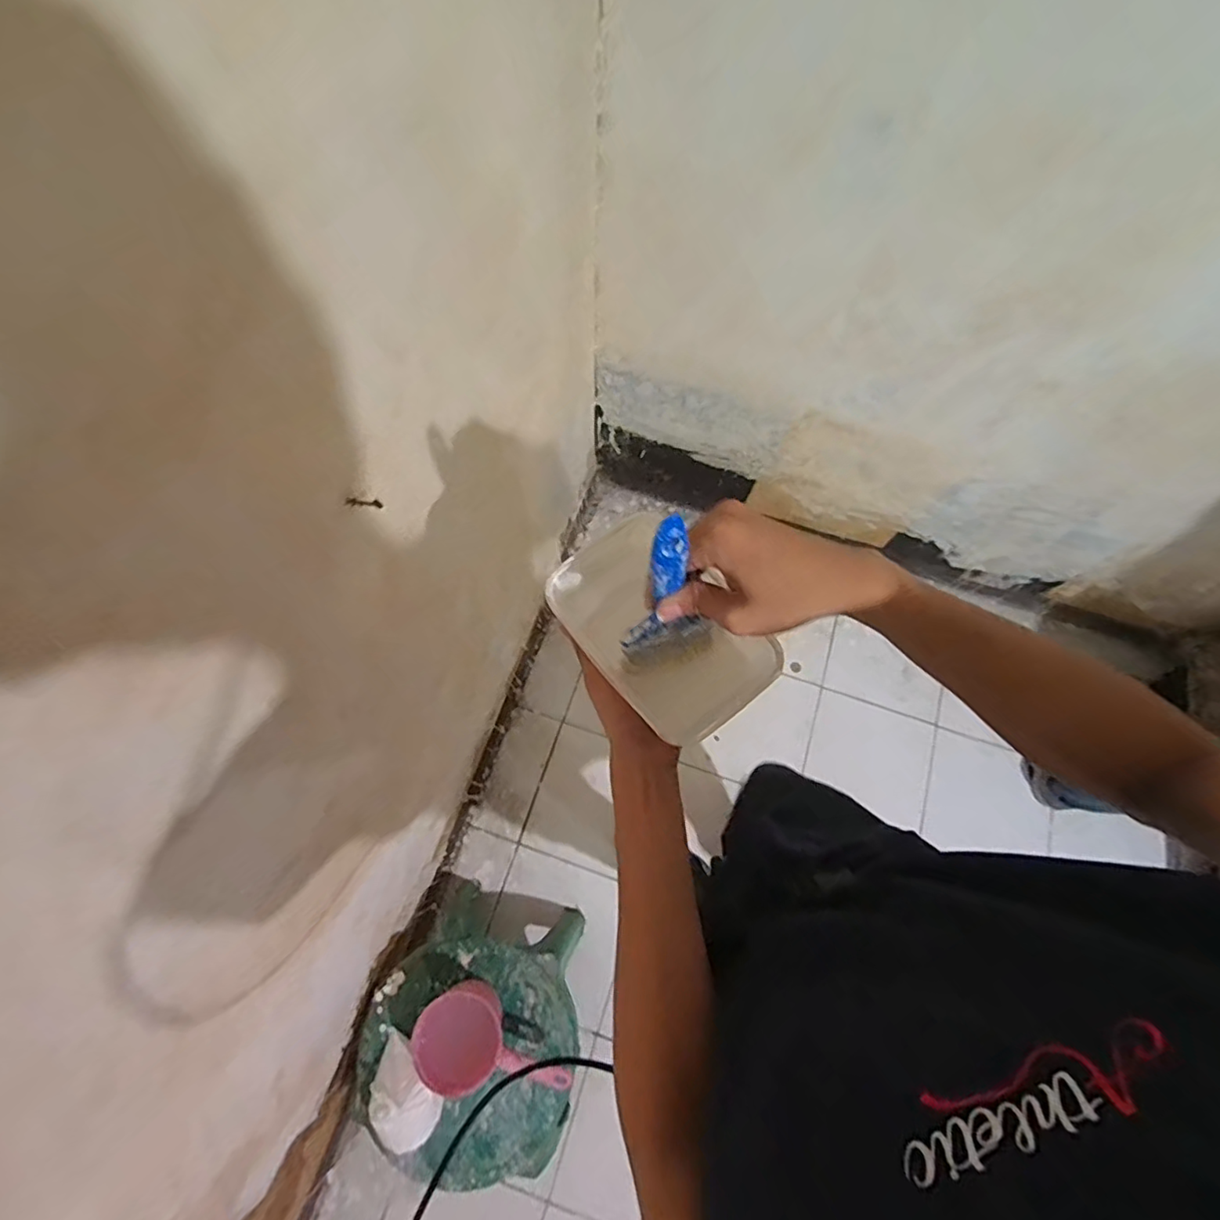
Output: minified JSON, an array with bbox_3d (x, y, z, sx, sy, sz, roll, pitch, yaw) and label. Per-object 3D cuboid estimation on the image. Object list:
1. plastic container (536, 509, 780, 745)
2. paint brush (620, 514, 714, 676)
[{"bbox_3d":[0.038,0.017,0.476,0.115,0.056,0.175,-34,75,-13],"label":"plastic container"},{"bbox_3d":[0.037,-0.004,0.397,0.067,0.176,0.019,-20,60,-3],"label":"paint brush"}]

